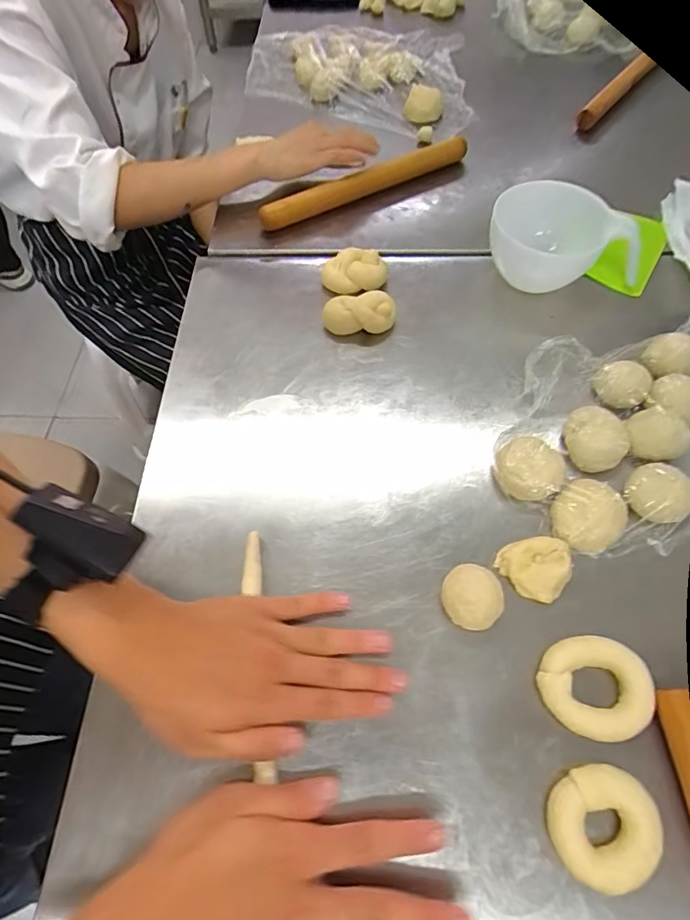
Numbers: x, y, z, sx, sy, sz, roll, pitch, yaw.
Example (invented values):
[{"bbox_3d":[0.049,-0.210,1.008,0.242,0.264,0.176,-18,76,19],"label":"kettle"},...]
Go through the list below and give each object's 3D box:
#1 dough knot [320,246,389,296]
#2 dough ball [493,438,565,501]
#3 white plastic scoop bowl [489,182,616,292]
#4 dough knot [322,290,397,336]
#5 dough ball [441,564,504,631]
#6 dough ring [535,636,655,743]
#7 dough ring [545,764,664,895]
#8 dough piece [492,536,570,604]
[{"bbox_3d":[0.010,-0.198,0.524,0.069,0.037,0.042,1,63,2],"label":"dough knot"},{"bbox_3d":[0.152,0.009,0.408,0.051,0.028,0.043,38,70,19],"label":"dough ball"},{"bbox_3d":[0.197,-0.210,0.491,0.110,0.092,0.076,18,65,11],"label":"white plastic scoop bowl"},{"bbox_3d":[0.014,-0.148,0.497,0.071,0.030,0.036,3,63,3],"label":"dough knot"},{"bbox_3d":[0.093,0.102,0.362,0.043,0.035,0.040,-1,63,1],"label":"dough ball"},{"bbox_3d":[0.172,0.157,0.341,0.074,0.020,0.062,4,63,4],"label":"dough ring"},{"bbox_3d":[0.160,0.228,0.306,0.063,0.016,0.064,-1,63,1],"label":"dough ring"},{"bbox_3d":[0.149,0.080,0.380,0.049,0.018,0.049,-1,63,1],"label":"dough piece"}]

